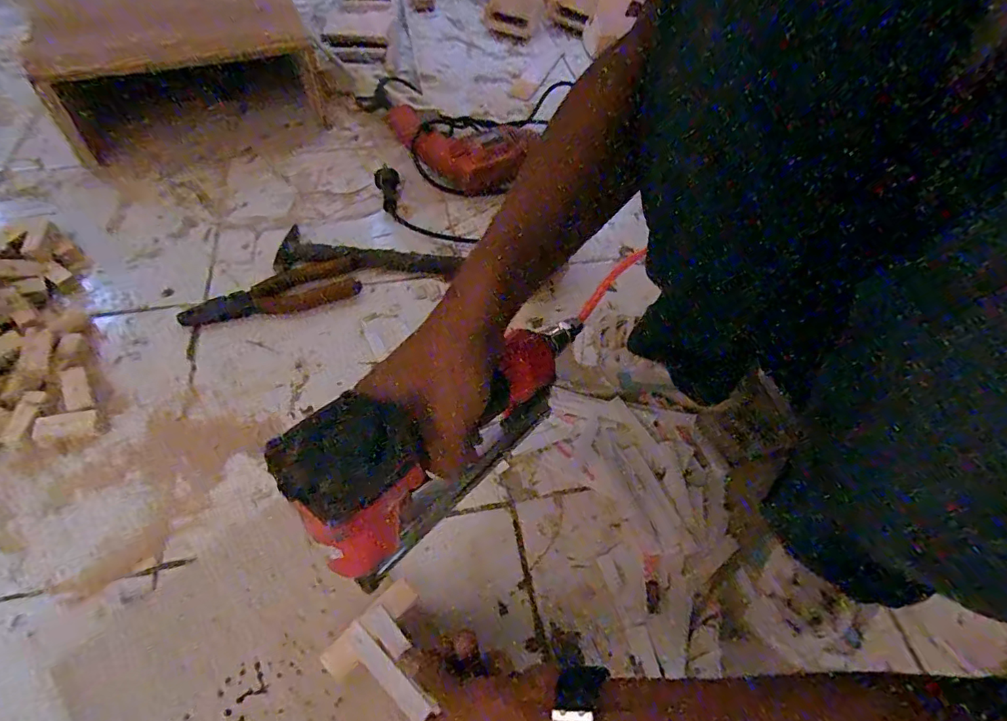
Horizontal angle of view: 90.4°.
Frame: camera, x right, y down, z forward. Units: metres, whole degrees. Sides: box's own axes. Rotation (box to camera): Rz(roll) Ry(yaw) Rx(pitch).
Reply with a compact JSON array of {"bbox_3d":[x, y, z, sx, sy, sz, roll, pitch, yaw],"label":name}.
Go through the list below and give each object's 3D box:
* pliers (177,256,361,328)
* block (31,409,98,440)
[{"bbox_3d":[-0.268,-0.075,0.588,0.195,0.014,0.063,-25,61,-20],"label":"pliers"},{"bbox_3d":[-0.413,0.062,0.471,0.052,0.013,0.024,-11,57,-12],"label":"block"}]

